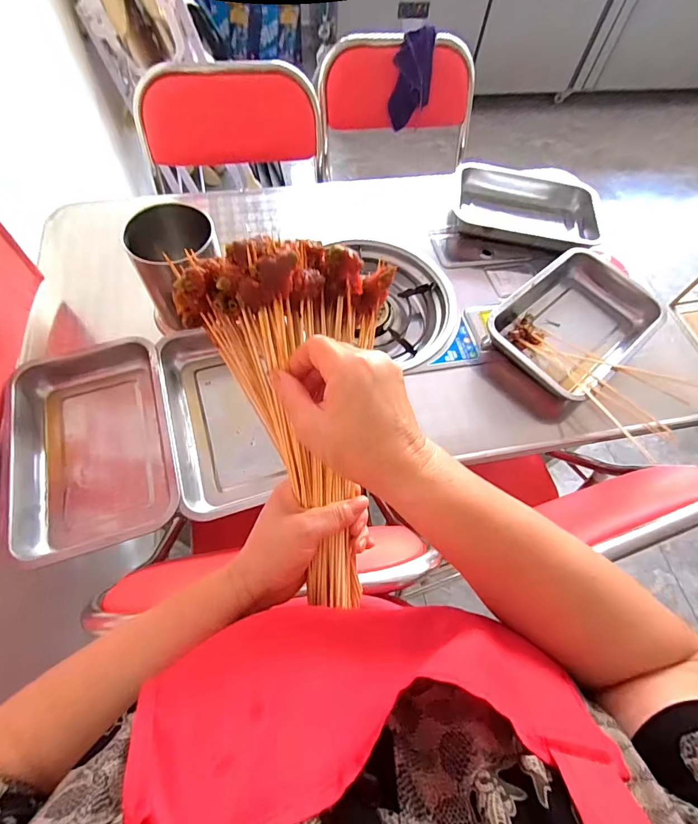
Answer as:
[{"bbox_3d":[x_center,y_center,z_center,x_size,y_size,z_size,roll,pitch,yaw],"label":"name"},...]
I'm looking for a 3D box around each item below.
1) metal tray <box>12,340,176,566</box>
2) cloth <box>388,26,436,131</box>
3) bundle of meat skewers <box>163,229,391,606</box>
[{"bbox_3d":[-0.386,0.031,0.623,0.224,0.058,0.356,-15,65,-11],"label":"metal tray"},{"bbox_3d":[0.161,-0.861,1.069,0.106,0.206,0.050,-1,51,-5],"label":"cloth"},{"bbox_3d":[-0.029,0.013,0.328,0.158,0.095,0.276,-9,97,-9],"label":"bundle of meat skewers"}]

